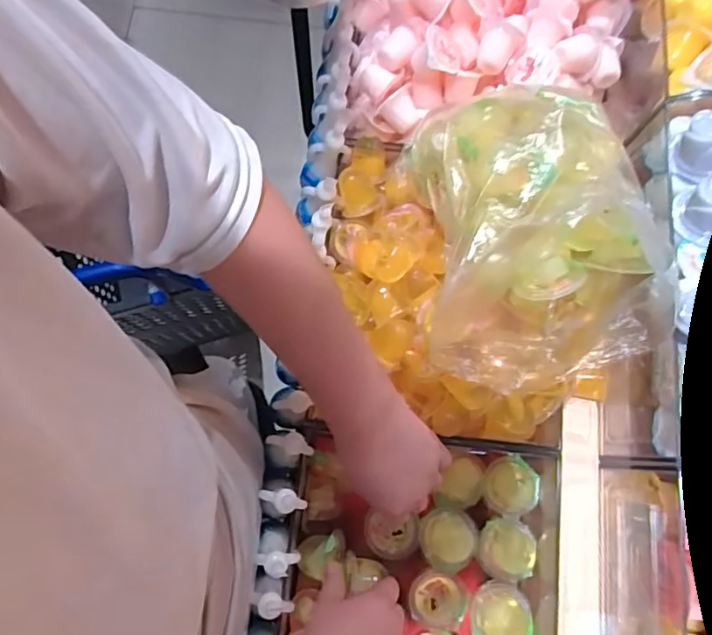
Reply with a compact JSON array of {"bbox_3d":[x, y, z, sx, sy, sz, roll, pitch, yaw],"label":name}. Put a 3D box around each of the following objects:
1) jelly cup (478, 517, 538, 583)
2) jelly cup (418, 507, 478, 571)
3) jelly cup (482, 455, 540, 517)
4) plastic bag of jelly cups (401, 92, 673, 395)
[{"bbox_3d":[0.150,0.231,0.548,0.053,0.038,0.058,0,75,-1],"label":"jelly cup"},{"bbox_3d":[0.094,0.221,0.552,0.057,0.043,0.055,0,75,-1],"label":"jelly cup"},{"bbox_3d":[0.155,0.168,0.557,0.048,0.037,0.057,13,76,2],"label":"jelly cup"},{"bbox_3d":[0.145,-0.066,0.464,0.170,0.136,0.225,-3,75,-2],"label":"plastic bag of jelly cups"}]

